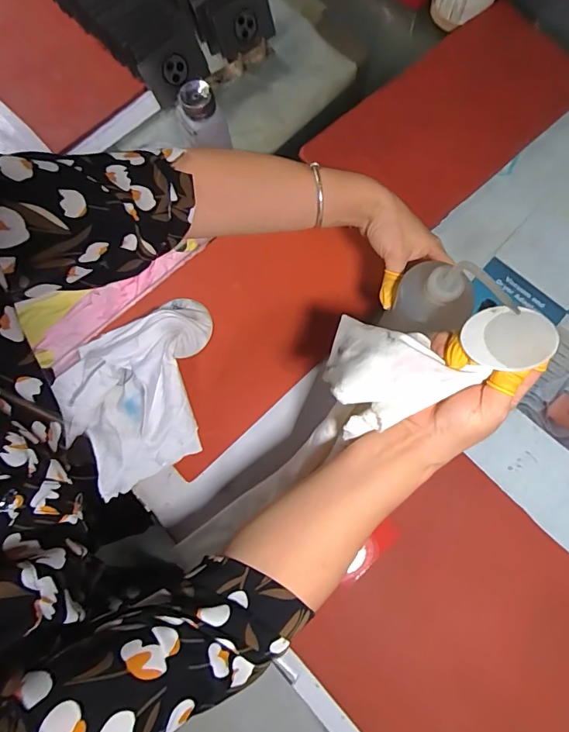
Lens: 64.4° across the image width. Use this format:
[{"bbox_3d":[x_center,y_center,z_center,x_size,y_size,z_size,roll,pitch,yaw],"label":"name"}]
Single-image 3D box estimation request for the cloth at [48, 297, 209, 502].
[{"bbox_3d":[-0.158,0.026,0.510,0.198,0.061,0.175,-27,76,-7],"label":"cloth"}]

